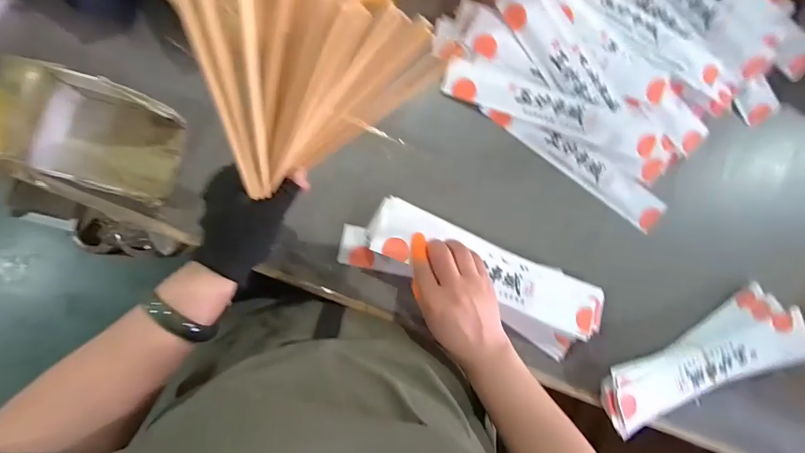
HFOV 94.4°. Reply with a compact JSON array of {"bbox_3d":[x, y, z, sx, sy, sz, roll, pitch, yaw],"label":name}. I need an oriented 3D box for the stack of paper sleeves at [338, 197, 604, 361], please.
[{"bbox_3d":[0.087,0.060,0.440,0.315,0.029,0.101,21,82,-5],"label":"stack of paper sleeves"}]

